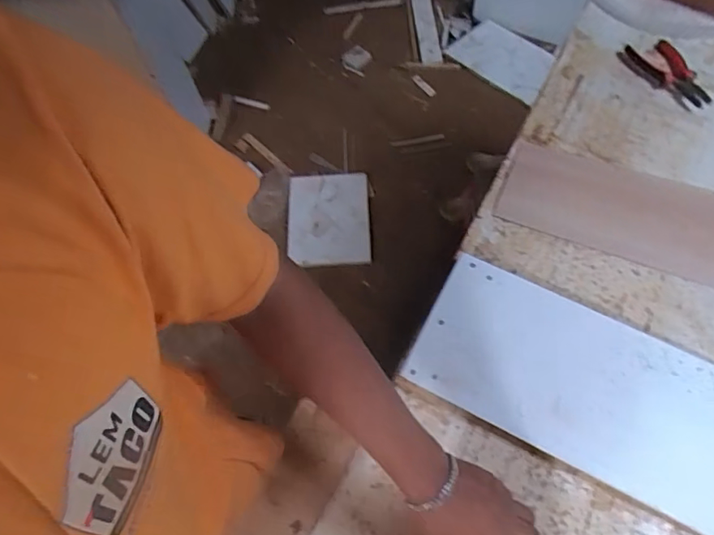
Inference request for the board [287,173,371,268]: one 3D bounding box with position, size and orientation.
[{"bbox_3d":[-0.097,-0.161,1.722,0.269,0.022,0.322,-3,74,5],"label":"board"}]

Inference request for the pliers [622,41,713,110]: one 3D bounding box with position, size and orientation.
[{"bbox_3d":[0.521,-0.321,0.846,0.084,0.012,0.151,-19,62,-7],"label":"pliers"}]

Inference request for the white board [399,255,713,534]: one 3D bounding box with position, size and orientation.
[{"bbox_3d":[0.800,0.384,0.454,1.598,0.028,0.187,25,66,16],"label":"white board"}]

